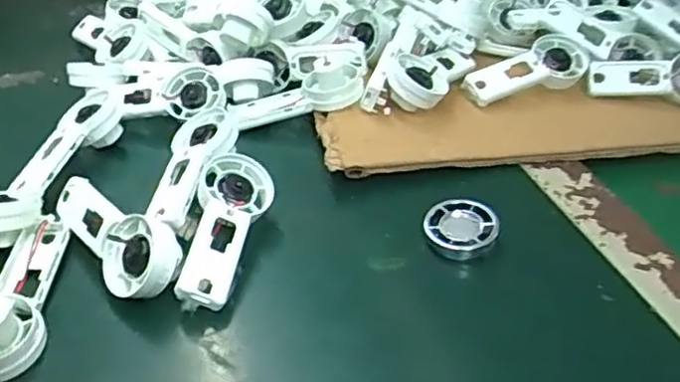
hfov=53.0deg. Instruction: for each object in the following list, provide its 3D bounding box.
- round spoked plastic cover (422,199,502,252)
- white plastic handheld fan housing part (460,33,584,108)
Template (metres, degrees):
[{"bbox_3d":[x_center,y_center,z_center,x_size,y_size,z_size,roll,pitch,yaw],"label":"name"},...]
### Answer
[{"bbox_3d":[0.066,0.018,0.373,0.038,0.005,0.036,-4,52,5],"label":"round spoked plastic cover"},{"bbox_3d":[0.129,-0.083,0.474,0.088,0.012,0.040,-22,76,-17],"label":"white plastic handheld fan housing part"}]

